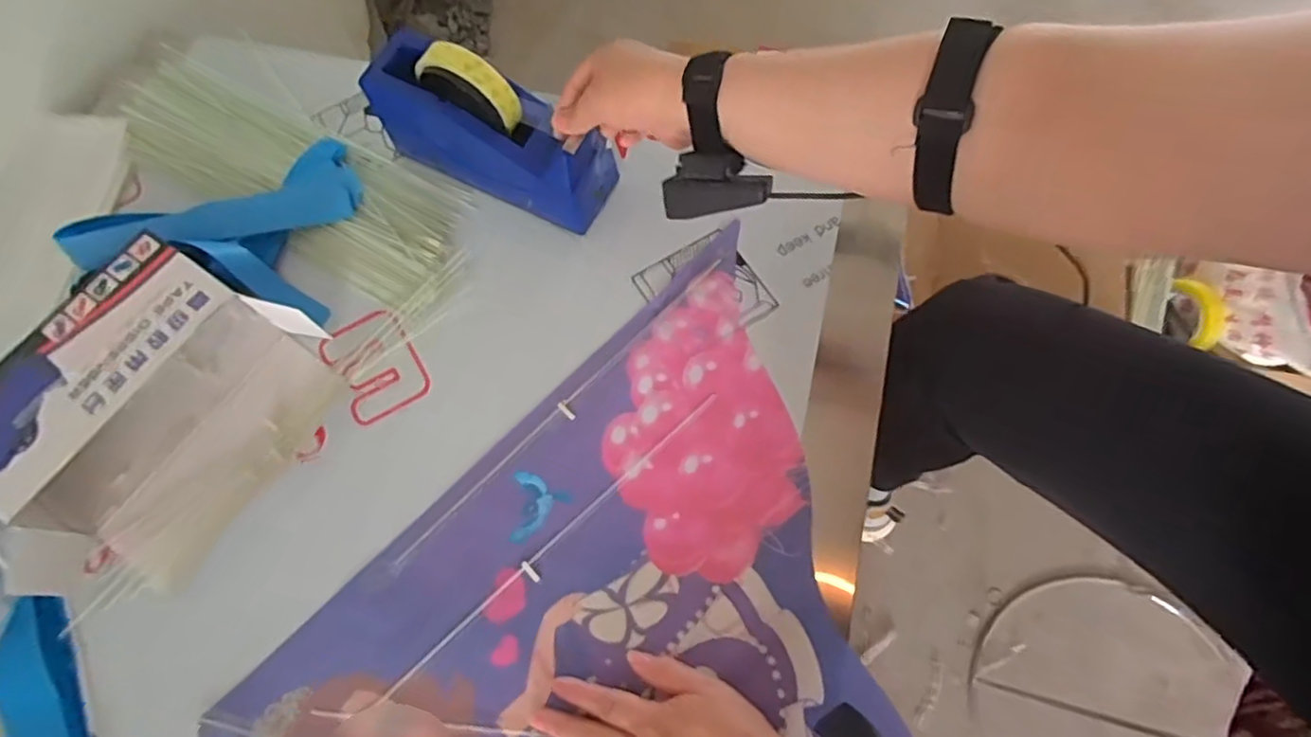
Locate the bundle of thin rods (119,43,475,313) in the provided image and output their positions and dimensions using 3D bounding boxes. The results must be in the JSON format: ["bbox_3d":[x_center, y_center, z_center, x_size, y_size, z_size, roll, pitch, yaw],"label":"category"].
[{"bbox_3d":[-0.353,-0.186,0.617,0.376,0.021,0.126,27,74,10],"label":"bundle of thin rods"}]

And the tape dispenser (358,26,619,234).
[{"bbox_3d":[-0.136,-0.198,0.556,0.208,0.121,0.063,28,74,-3],"label":"tape dispenser"}]

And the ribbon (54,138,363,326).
[{"bbox_3d":[-0.377,-0.148,0.583,0.216,0.055,0.173,11,72,6],"label":"ribbon"}]

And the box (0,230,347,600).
[{"bbox_3d":[-0.392,0.042,0.504,0.182,0.080,0.242,31,75,11],"label":"box"}]

